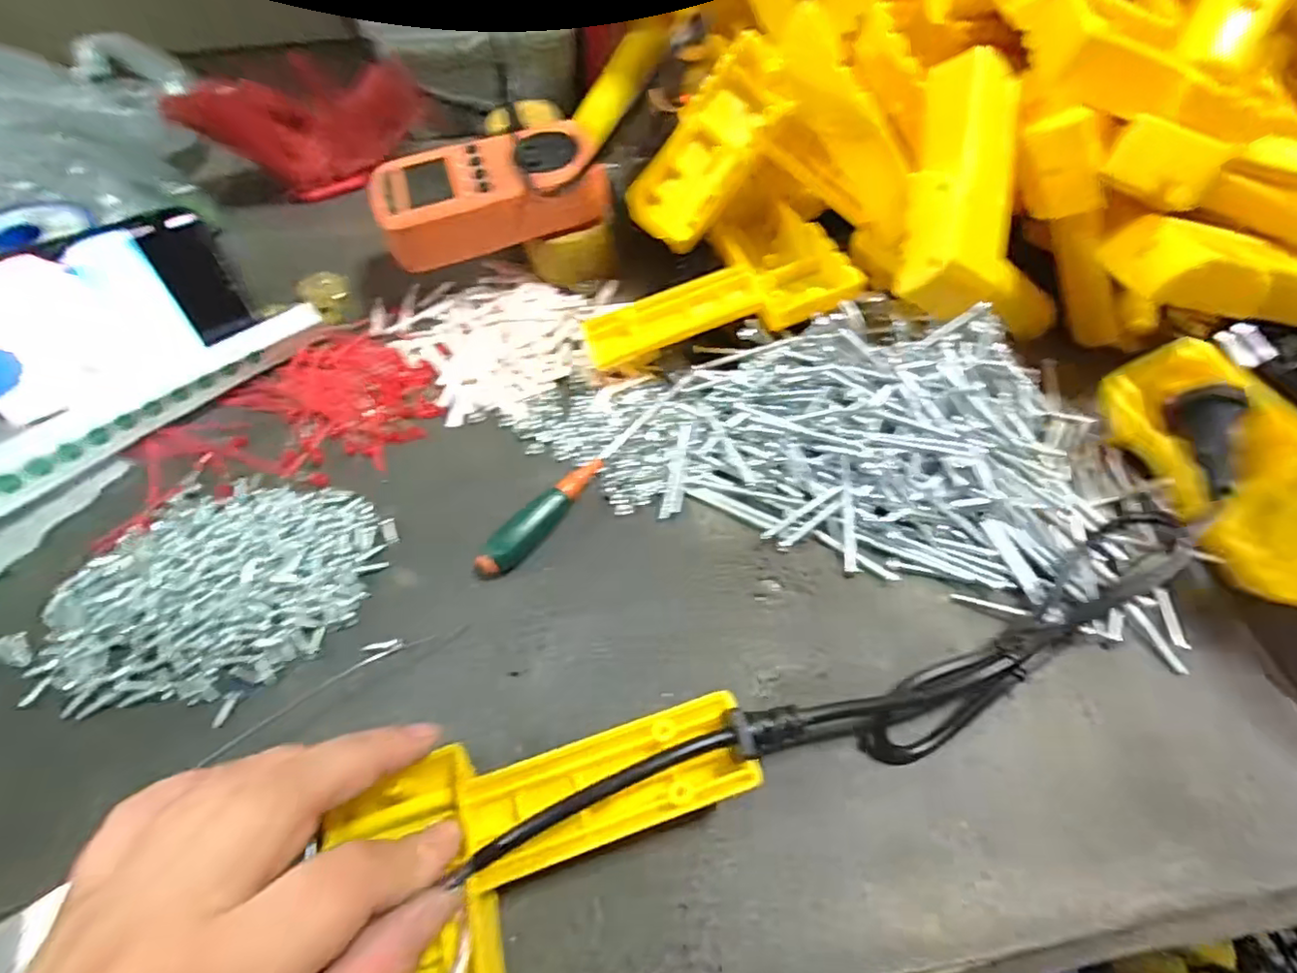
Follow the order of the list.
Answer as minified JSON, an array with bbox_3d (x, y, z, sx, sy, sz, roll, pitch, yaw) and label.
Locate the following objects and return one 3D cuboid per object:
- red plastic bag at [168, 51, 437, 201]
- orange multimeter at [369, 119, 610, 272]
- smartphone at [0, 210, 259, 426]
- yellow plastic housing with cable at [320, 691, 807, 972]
[{"bbox_3d":[-0.240,-0.263,0.437,0.164,0.071,0.052,-35,64,-21],"label":"red plastic bag"},{"bbox_3d":[-0.092,-0.172,0.353,0.129,0.037,0.073,-17,58,-13],"label":"orange multimeter"},{"bbox_3d":[-0.301,-0.083,0.313,0.158,0.070,0.016,-26,28,-16],"label":"smartphone"},{"bbox_3d":[-0.019,0.128,0.192,0.156,0.039,0.111,-17,59,-11],"label":"yellow plastic housing with cable"}]

